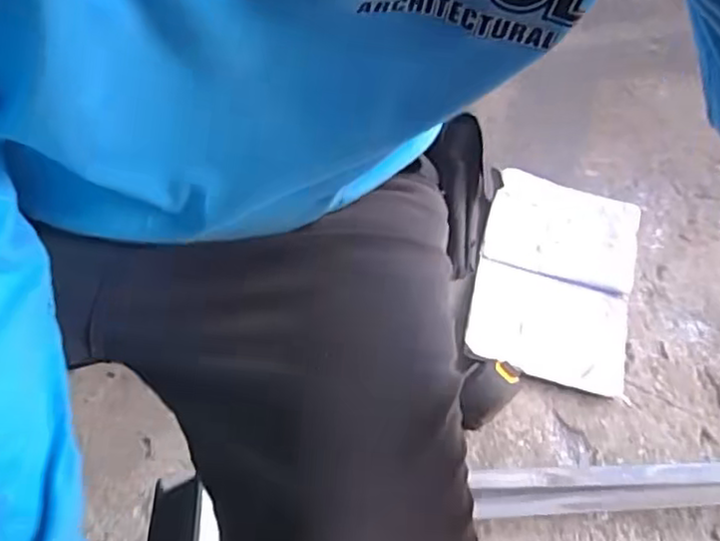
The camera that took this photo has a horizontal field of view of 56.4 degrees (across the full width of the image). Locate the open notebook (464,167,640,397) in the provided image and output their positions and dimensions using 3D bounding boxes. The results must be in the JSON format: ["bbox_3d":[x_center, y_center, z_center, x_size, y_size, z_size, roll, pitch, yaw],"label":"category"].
[{"bbox_3d":[0.259,0.003,0.889,0.201,0.016,0.283,15,66,4],"label":"open notebook"}]

